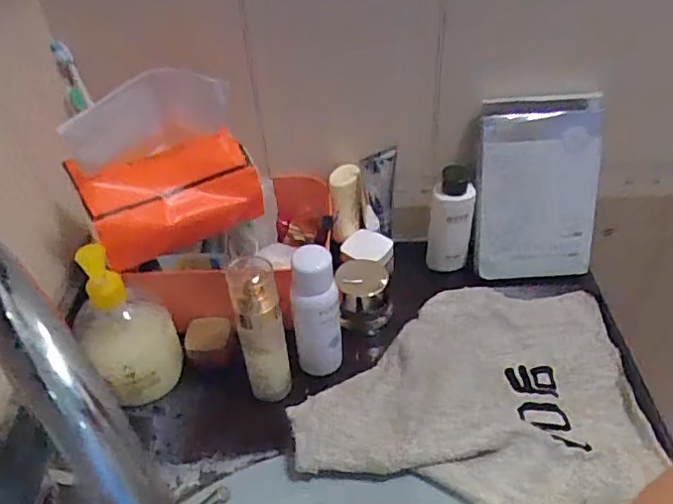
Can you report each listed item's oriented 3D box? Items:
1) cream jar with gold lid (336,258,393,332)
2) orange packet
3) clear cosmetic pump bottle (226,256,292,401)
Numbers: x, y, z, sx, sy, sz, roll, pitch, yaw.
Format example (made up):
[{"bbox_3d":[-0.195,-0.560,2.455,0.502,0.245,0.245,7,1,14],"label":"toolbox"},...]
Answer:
[{"bbox_3d":[0.029,0.046,0.616,0.060,0.053,0.065,-1,41,3],"label":"cream jar with gold lid"},{"bbox_3d":[-0.146,-0.047,0.517,0.148,0.083,0.049,-23,44,-20],"label":"orange packet"},{"bbox_3d":[-0.066,0.076,0.514,0.040,0.157,0.042,-8,41,-5],"label":"clear cosmetic pump bottle"}]

